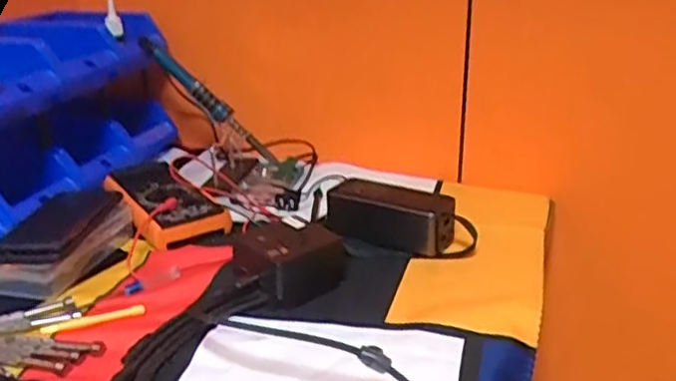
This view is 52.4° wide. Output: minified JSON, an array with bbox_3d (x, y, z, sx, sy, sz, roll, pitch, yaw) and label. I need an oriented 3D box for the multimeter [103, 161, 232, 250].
[{"bbox_3d":[-0.199,0.009,0.778,0.083,0.031,0.189,-14,26,-29],"label":"multimeter"}]

